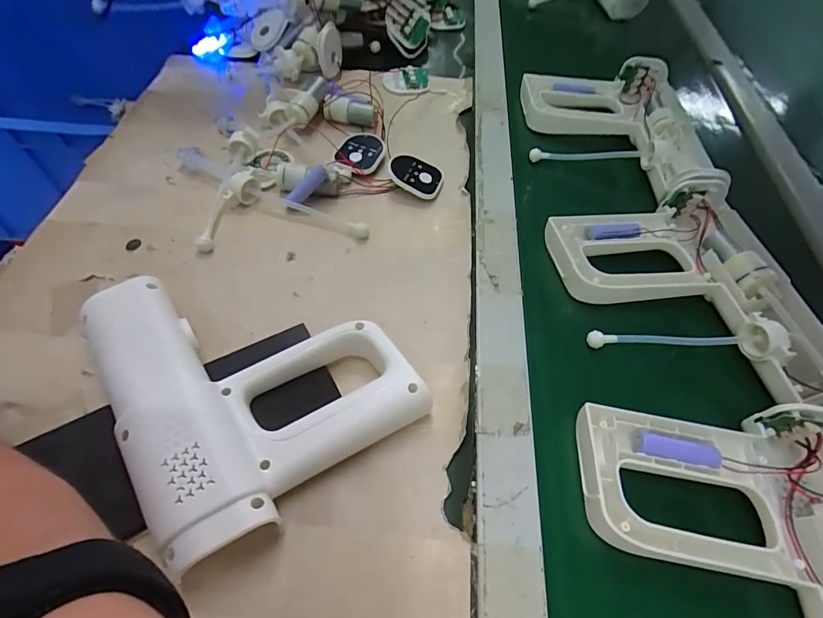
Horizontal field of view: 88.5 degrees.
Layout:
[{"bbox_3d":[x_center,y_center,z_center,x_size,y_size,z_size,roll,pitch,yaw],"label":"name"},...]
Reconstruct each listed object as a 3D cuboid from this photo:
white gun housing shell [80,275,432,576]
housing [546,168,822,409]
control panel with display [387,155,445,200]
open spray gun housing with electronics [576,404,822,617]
[{"bbox_3d":[-0.118,0.041,0.301,0.169,0.043,0.205,-36,65,-24],"label":"white gun housing shell"},{"bbox_3d":[0.237,-0.015,0.345,0.178,0.044,0.215,-12,57,-12],"label":"housing"},{"bbox_3d":[0.004,-0.138,0.443,0.060,0.013,0.038,21,69,-6],"label":"control panel with display"},{"bbox_3d":[0.201,0.162,0.239,0.180,0.043,0.206,4,56,-1],"label":"open spray gun housing with electronics"}]

